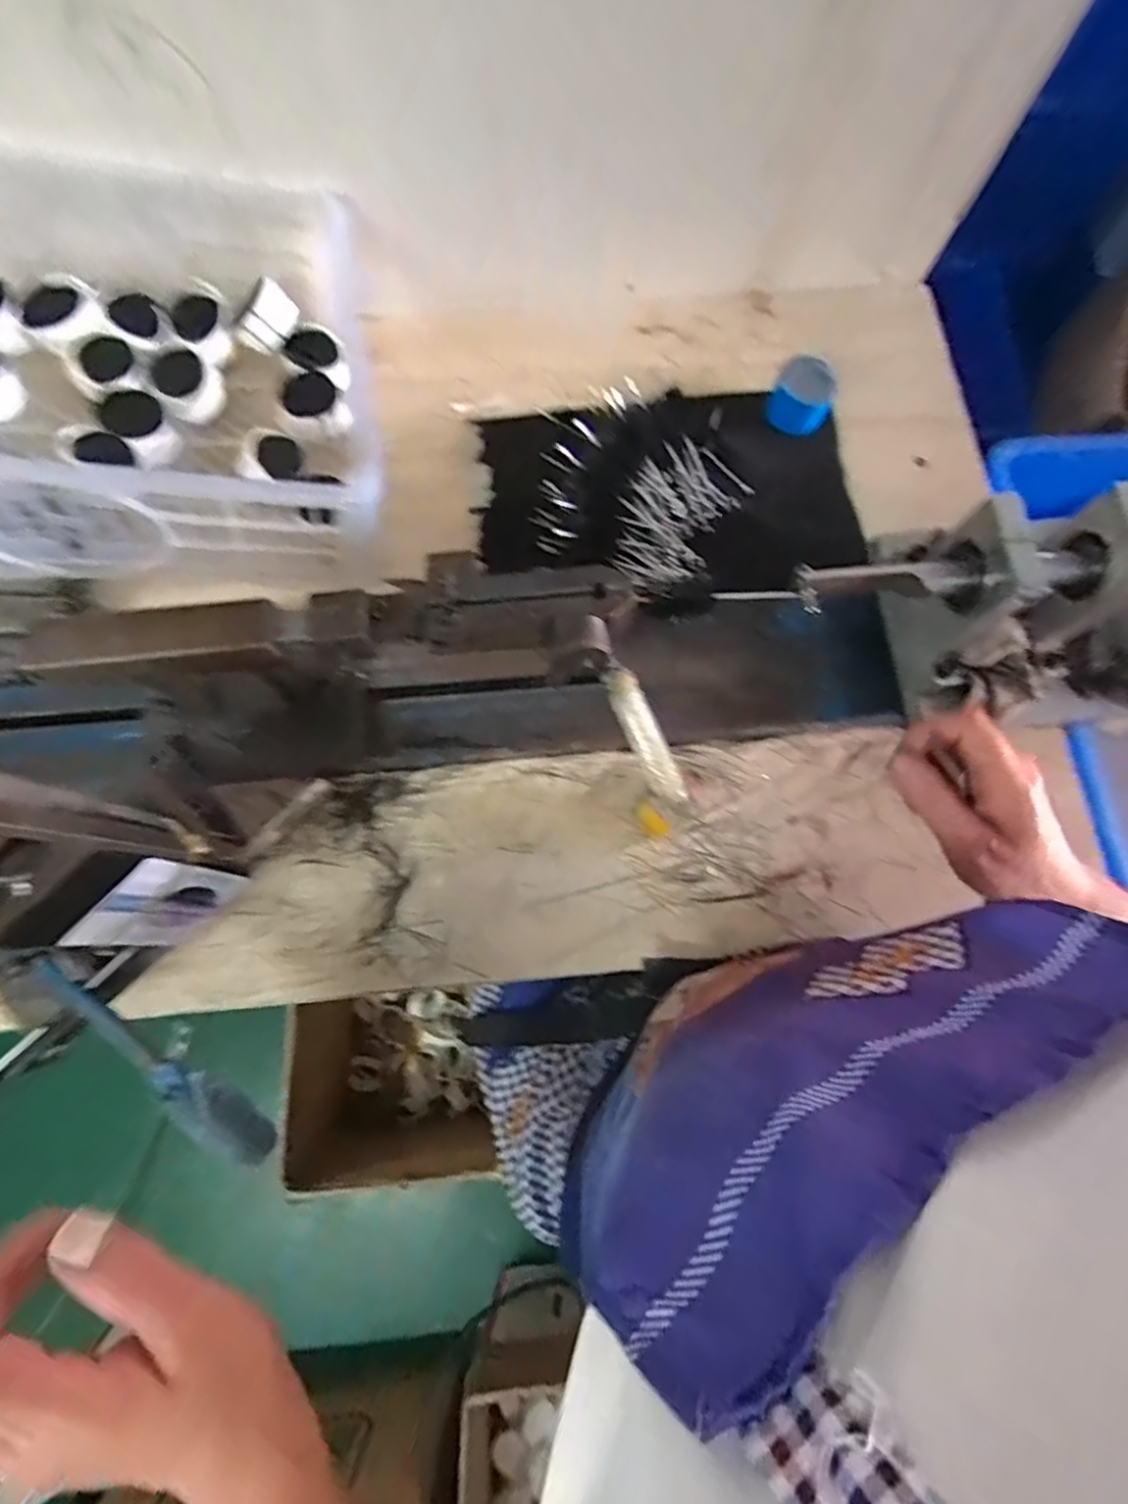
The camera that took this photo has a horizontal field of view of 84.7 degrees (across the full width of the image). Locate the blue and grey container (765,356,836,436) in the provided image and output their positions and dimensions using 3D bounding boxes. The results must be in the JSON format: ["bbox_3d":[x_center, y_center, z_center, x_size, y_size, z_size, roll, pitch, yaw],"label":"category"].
[{"bbox_3d":[0.207,-0.309,0.536,0.051,0.042,0.041,22,76,7],"label":"blue and grey container"}]

